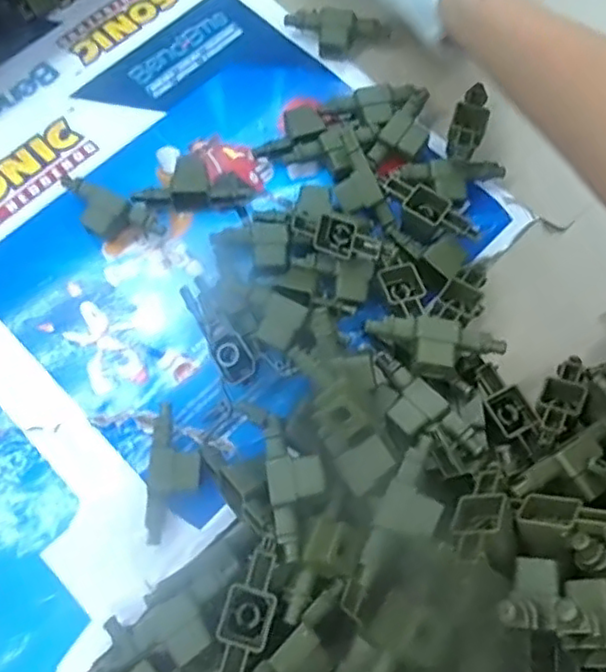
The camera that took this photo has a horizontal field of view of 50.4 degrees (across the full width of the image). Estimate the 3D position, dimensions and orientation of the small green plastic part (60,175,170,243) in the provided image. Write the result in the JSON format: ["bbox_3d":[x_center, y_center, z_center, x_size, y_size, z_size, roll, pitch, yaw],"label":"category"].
[{"bbox_3d":[-0.113,-0.069,0.373,0.066,0.020,0.028,22,71,7],"label":"small green plastic part"}]

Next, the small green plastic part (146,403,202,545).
[{"bbox_3d":[-0.063,0.068,0.322,0.024,0.019,0.067,2,70,0],"label":"small green plastic part"}]

